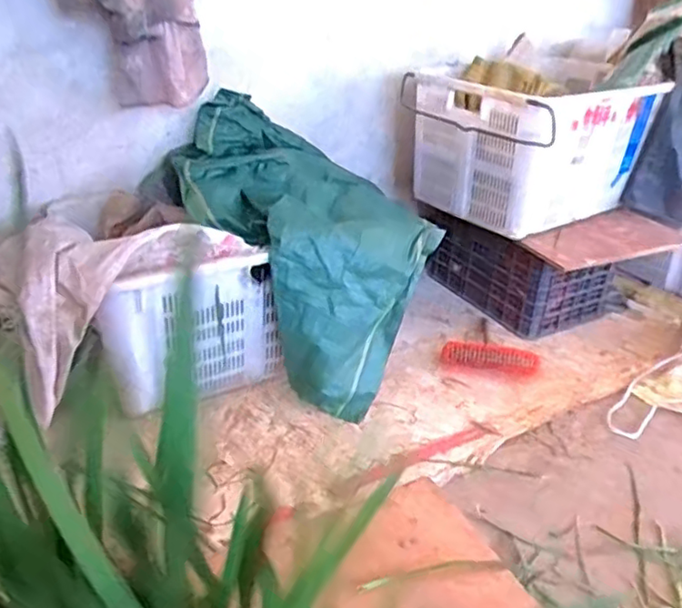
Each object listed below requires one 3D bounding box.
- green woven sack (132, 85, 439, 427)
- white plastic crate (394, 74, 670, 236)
[{"bbox_3d":[-0.077,-0.160,1.464,0.459,0.267,0.782,-24,68,-31],"label":"green woven sack"},{"bbox_3d":[0.482,-0.433,1.698,0.498,0.331,0.450,-17,35,-30],"label":"white plastic crate"}]

